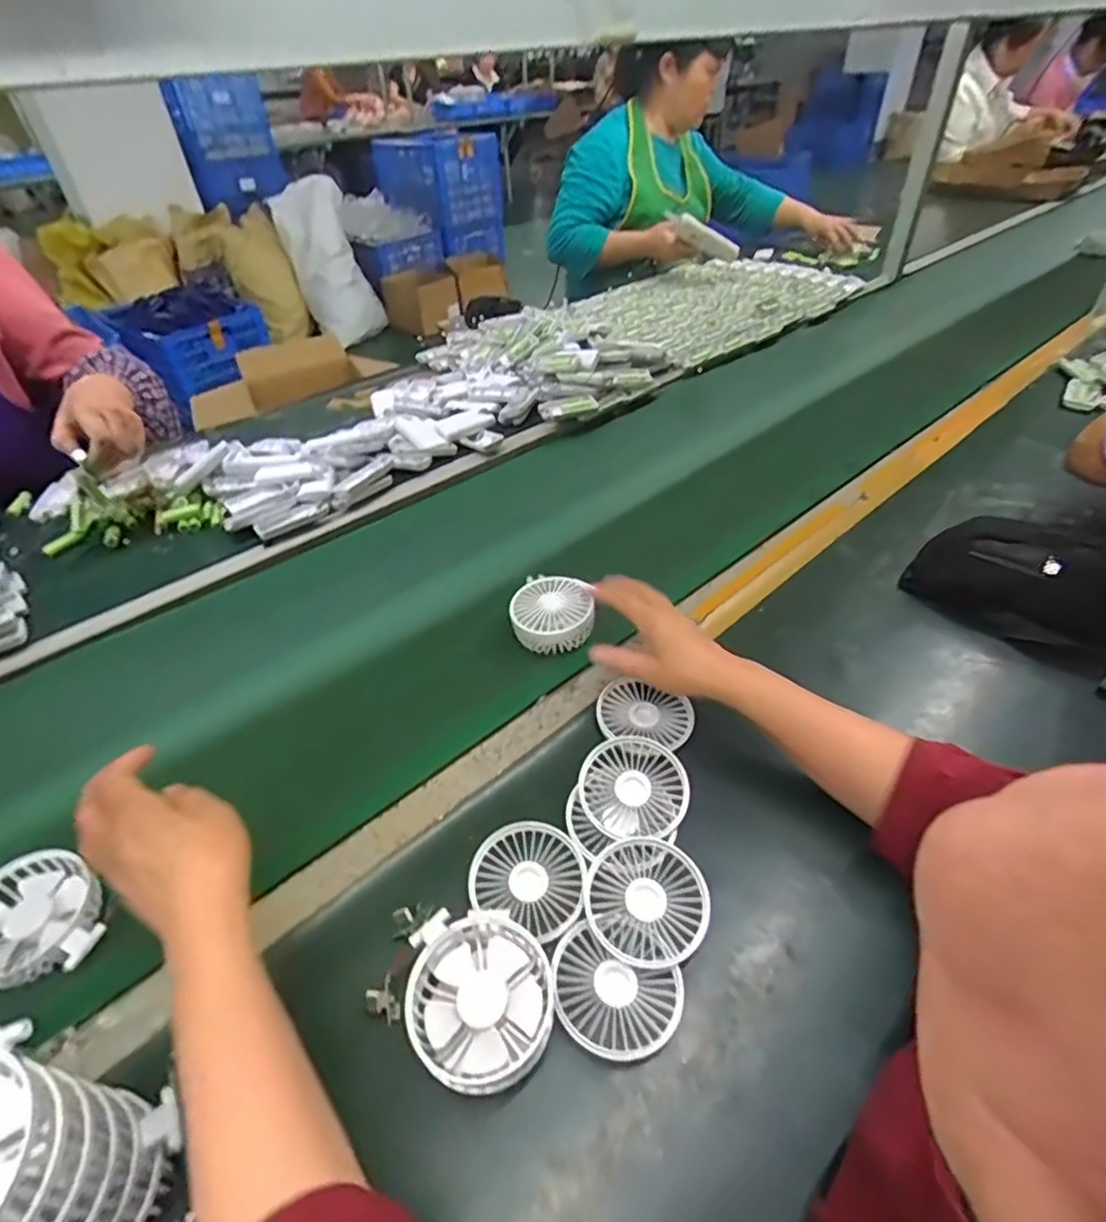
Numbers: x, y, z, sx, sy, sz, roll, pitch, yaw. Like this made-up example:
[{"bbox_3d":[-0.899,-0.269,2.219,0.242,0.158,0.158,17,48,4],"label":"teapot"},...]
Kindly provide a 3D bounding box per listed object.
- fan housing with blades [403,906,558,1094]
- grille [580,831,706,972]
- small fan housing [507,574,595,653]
[{"bbox_3d":[-0.046,0.250,0.410,0.091,0.041,0.105,-5,43,-1],"label":"fan housing with blades"},{"bbox_3d":[0.069,0.216,0.465,0.087,0.017,0.090,-2,43,2],"label":"grille"},{"bbox_3d":[-0.002,0.000,0.675,0.085,0.040,0.091,-2,43,2],"label":"small fan housing"}]

